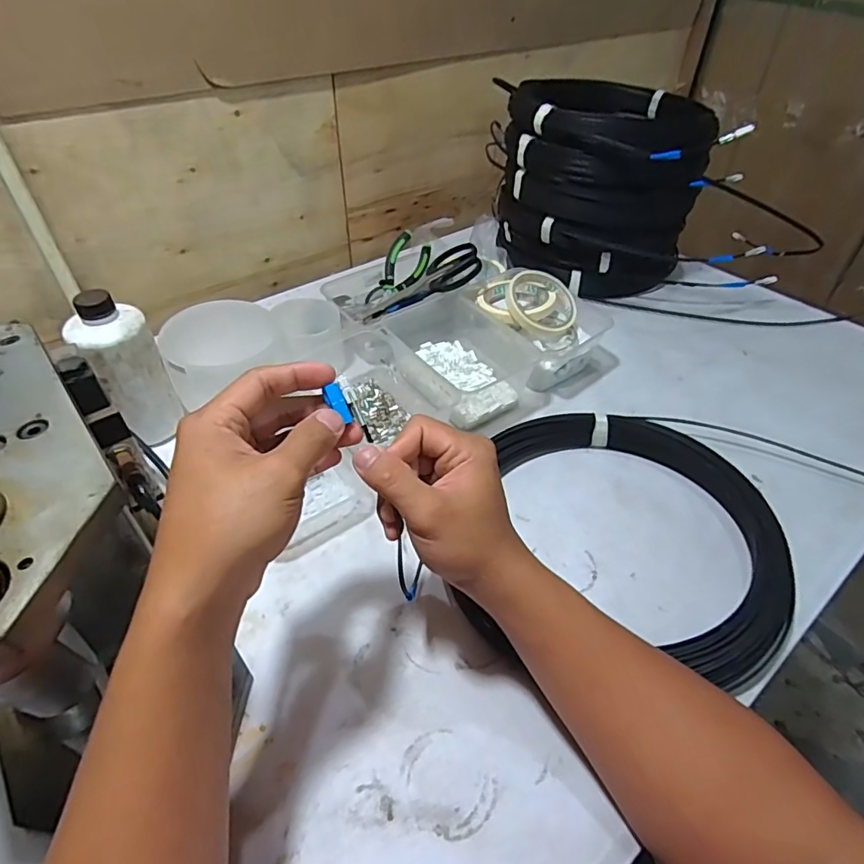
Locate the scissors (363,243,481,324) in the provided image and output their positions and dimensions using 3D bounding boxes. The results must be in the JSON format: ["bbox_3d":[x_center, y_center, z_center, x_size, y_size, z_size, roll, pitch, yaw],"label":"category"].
[{"bbox_3d":[-0.015,-0.189,0.695,0.171,0.023,0.064,-25,40,21],"label":"scissors"}]

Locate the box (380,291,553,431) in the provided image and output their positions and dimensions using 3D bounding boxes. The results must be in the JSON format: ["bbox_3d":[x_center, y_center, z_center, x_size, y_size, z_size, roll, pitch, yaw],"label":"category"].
[{"bbox_3d":[0.031,-0.095,0.643,0.142,0.062,0.178,-23,48,-24],"label":"box"}]

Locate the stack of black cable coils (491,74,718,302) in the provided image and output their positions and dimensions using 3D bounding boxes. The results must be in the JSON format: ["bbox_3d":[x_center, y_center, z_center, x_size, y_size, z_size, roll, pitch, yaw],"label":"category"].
[{"bbox_3d":[0.255,-0.365,0.794,0.256,0.237,0.269,24,48,23],"label":"stack of black cable coils"}]

